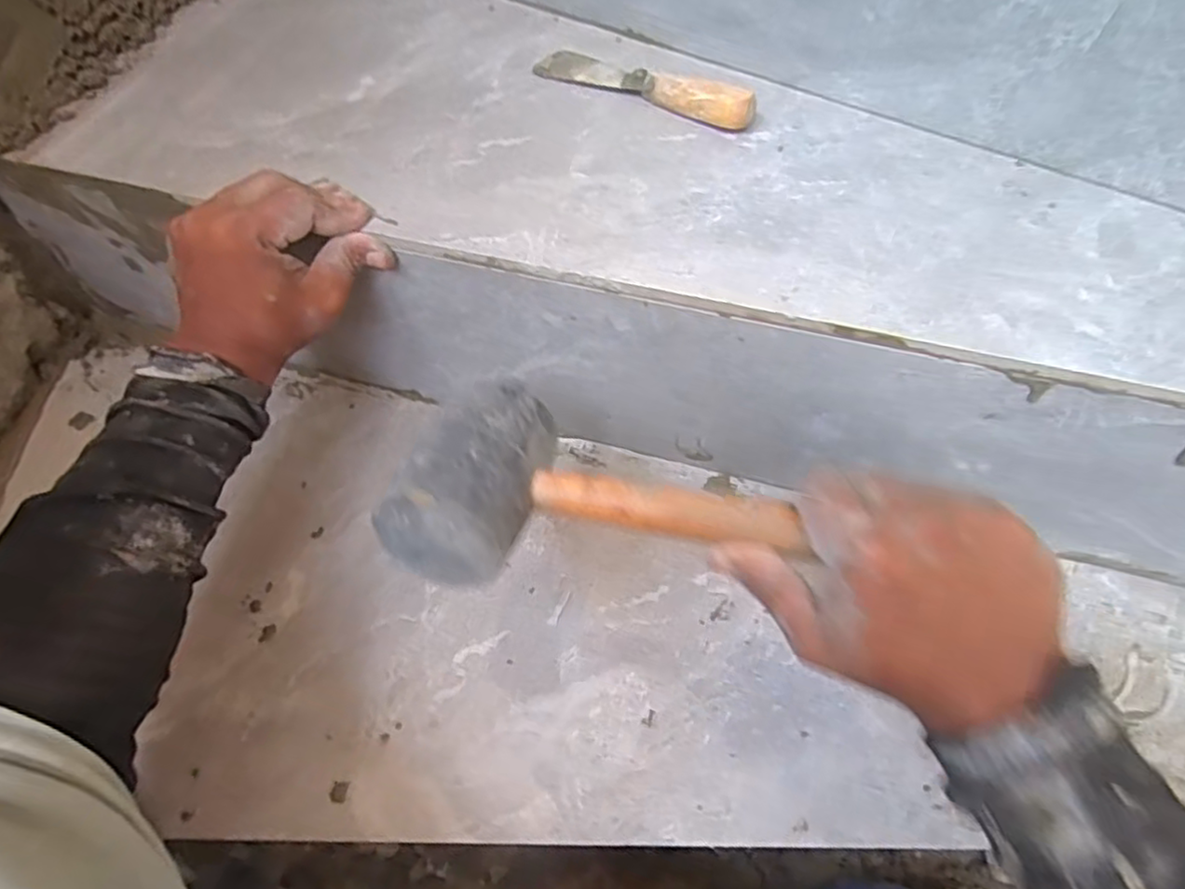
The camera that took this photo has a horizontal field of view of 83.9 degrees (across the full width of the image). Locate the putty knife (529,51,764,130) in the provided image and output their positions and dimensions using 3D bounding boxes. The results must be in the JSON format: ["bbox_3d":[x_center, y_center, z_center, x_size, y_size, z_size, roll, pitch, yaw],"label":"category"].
[{"bbox_3d":[0.035,-0.255,0.459,0.167,0.023,0.031,29,64,19],"label":"putty knife"}]

